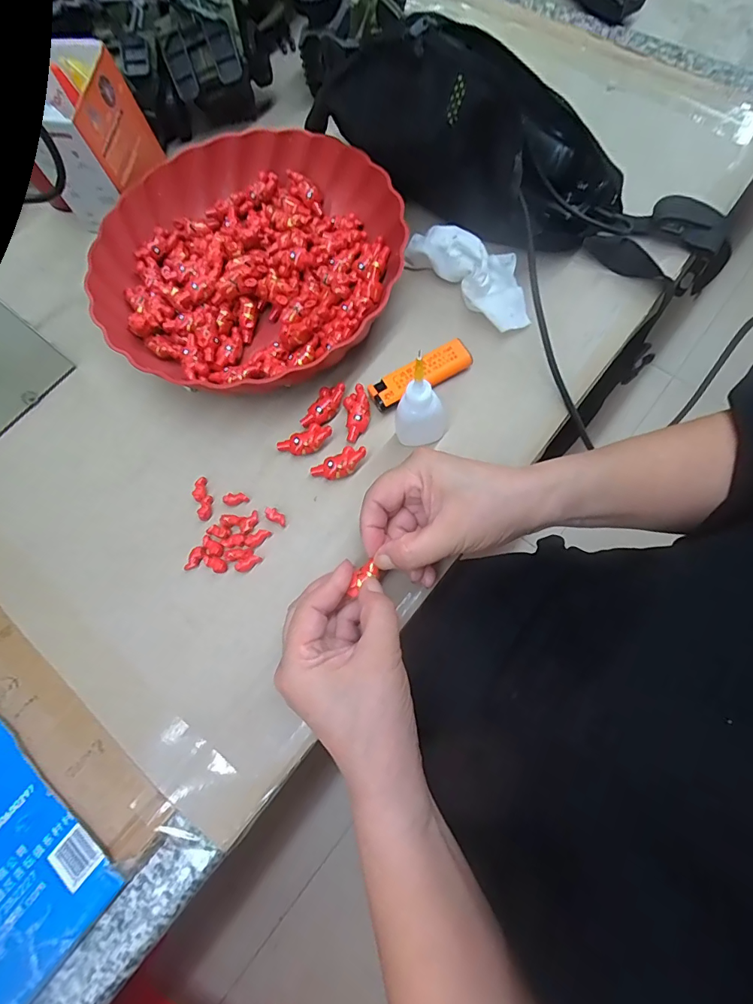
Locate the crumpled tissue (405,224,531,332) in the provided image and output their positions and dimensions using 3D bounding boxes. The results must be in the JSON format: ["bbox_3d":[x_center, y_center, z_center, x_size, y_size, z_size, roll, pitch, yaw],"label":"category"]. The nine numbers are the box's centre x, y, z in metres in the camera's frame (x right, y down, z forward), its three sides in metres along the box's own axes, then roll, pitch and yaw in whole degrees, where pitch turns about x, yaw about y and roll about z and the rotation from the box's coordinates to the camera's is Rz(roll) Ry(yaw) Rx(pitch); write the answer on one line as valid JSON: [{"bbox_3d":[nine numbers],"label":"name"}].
[{"bbox_3d":[0.075,-0.187,0.351,0.120,0.032,0.041,40,79,15],"label":"crumpled tissue"}]

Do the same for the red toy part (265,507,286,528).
[{"bbox_3d":[-0.072,0.010,0.311,0.019,0.005,0.009,37,78,14],"label":"red toy part"}]

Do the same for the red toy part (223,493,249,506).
[{"bbox_3d":[-0.103,-0.002,0.319,0.018,0.004,0.009,-12,72,0],"label":"red toy part"}]

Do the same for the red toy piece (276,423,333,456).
[{"bbox_3d":[-0.053,-0.045,0.324,0.040,0.012,0.019,-27,72,-5],"label":"red toy piece"}]

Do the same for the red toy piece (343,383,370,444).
[{"bbox_3d":[-0.015,-0.067,0.329,0.017,0.010,0.042,-6,72,2],"label":"red toy piece"}]

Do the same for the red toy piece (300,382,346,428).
[{"bbox_3d":[-0.040,-0.073,0.332,0.019,0.010,0.040,31,77,13],"label":"red toy piece"}]

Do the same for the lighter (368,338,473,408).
[{"bbox_3d":[0.034,-0.096,0.335,0.076,0.017,0.024,-29,72,-5],"label":"lighter"}]

